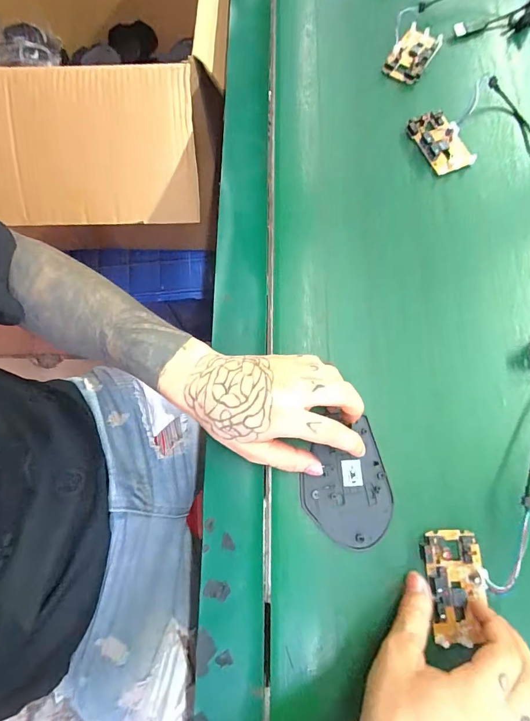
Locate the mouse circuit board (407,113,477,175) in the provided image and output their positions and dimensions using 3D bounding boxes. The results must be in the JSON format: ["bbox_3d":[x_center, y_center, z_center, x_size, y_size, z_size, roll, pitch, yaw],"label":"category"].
[{"bbox_3d":[0.195,-0.242,0.403,0.048,0.015,0.072,-21,75,-7],"label":"mouse circuit board"}]

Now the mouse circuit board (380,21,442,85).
[{"bbox_3d":[0.180,-0.371,0.441,0.043,0.009,0.083,31,76,8],"label":"mouse circuit board"}]

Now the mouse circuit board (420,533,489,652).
[{"bbox_3d":[0.151,0.176,0.284,0.046,0.014,0.077,-5,74,-2],"label":"mouse circuit board"}]

